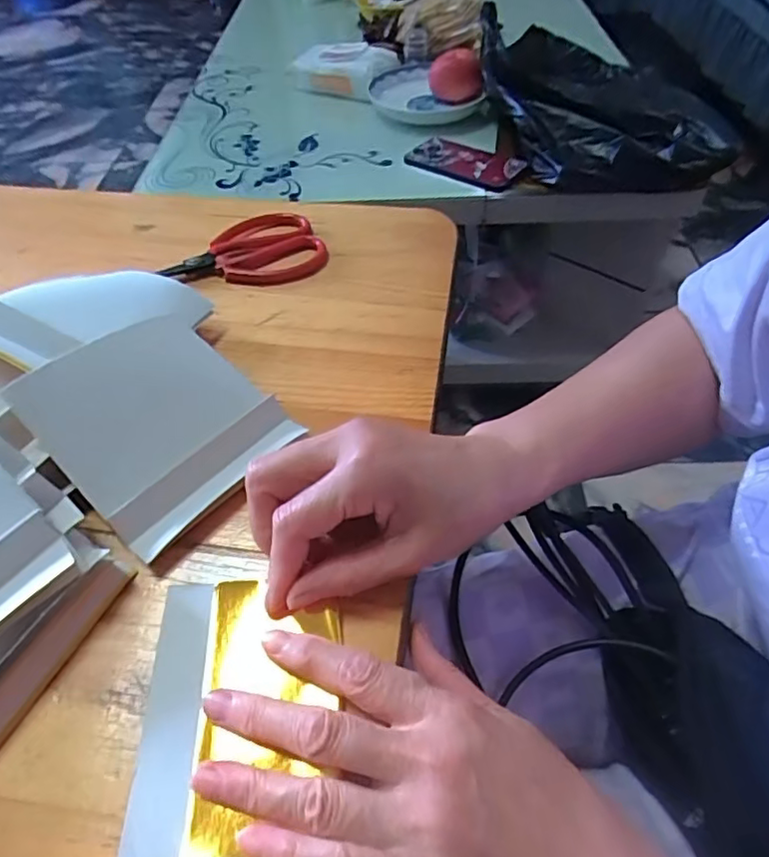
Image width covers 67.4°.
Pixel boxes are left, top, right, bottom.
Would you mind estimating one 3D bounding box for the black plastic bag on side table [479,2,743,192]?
[{"bbox_3d":[0.300,-0.513,0.866,0.281,0.096,0.433,-6,51,-3],"label":"black plastic bag on side table"}]

